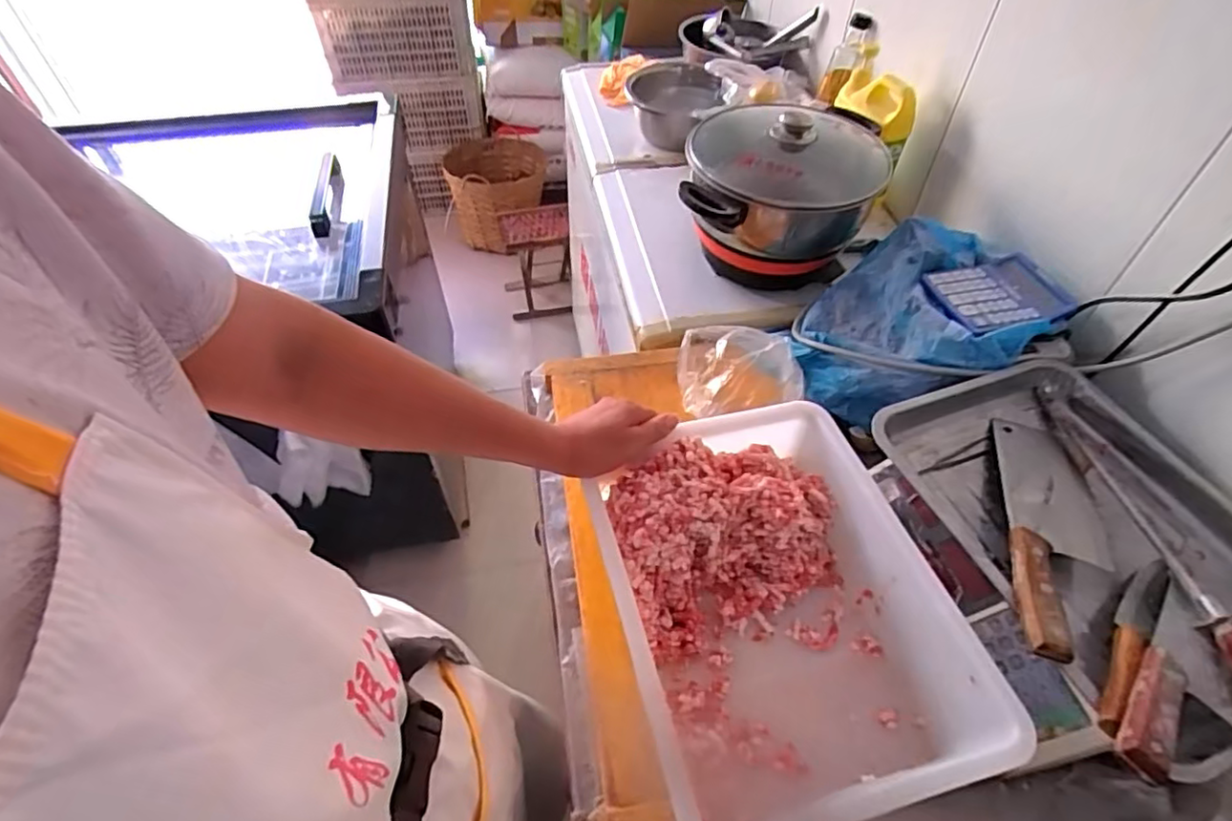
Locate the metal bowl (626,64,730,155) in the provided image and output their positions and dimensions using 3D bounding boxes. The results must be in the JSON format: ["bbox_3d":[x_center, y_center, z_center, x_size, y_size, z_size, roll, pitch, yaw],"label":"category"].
[{"bbox_3d":[0.121,-0.638,1.289,0.214,0.088,0.259,23,54,18],"label":"metal bowl"}]

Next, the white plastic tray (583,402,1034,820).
[{"bbox_3d":[0.144,0.184,0.596,0.281,0.122,0.363,-12,51,-10],"label":"white plastic tray"}]

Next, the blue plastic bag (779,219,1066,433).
[{"bbox_3d":[0.396,-0.120,0.828,0.342,0.129,0.241,-20,53,-16],"label":"blue plastic bag"}]

